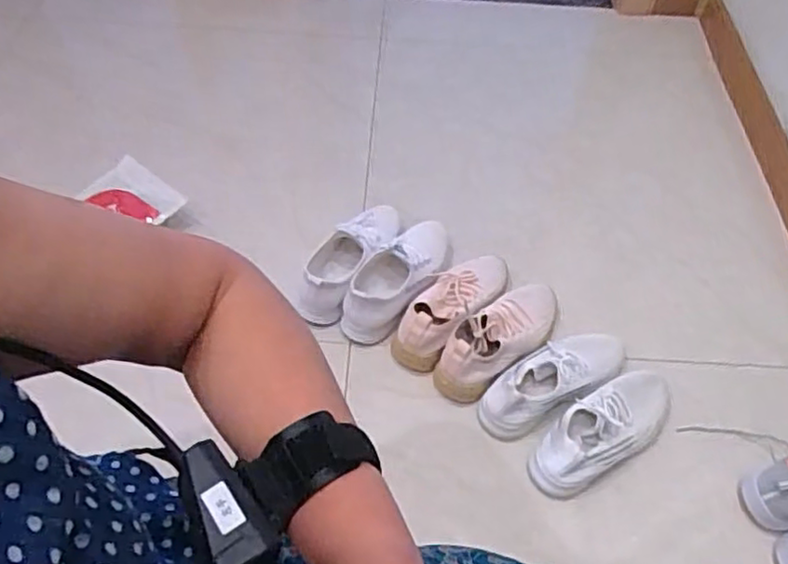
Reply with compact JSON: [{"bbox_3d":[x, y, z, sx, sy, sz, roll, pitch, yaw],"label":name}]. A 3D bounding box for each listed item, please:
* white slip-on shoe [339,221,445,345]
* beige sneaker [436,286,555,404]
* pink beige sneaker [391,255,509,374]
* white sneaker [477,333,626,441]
[{"bbox_3d":[0.011,-0.018,1.027,0.104,0.088,0.242,28,55,17],"label":"white slip-on shoe"},{"bbox_3d":[0.163,0.081,0.970,0.232,0.087,0.092,-37,62,-28],"label":"beige sneaker"},{"bbox_3d":[0.095,0.031,1.010,0.097,0.073,0.236,39,59,24],"label":"pink beige sneaker"},{"bbox_3d":[0.234,0.142,0.948,0.249,0.075,0.094,-28,59,-24],"label":"white sneaker"}]

